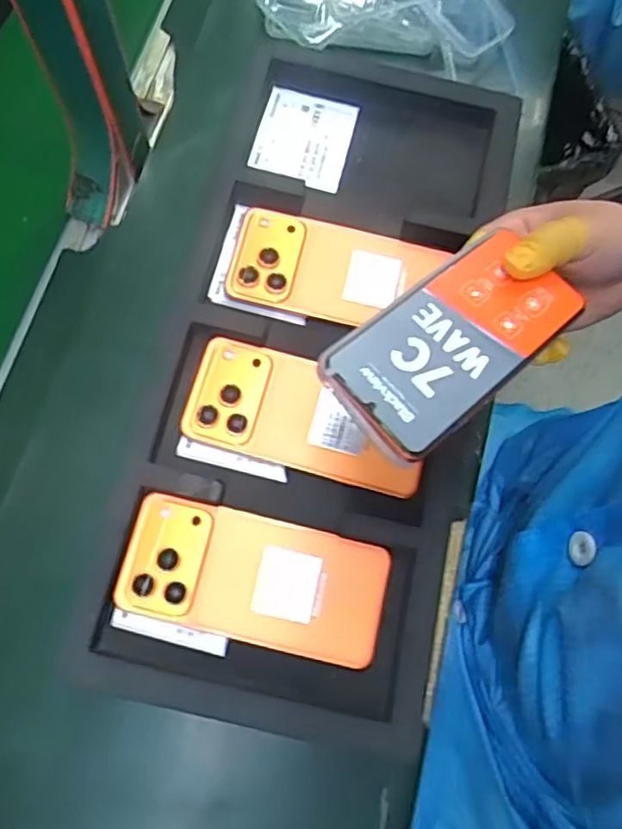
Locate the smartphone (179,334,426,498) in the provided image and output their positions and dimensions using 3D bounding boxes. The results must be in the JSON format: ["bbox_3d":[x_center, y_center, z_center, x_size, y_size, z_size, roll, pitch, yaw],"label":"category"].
[{"bbox_3d":[-0.001,-0.001,0.435,0.159,0.010,0.074,15,73,4],"label":"smartphone"}]

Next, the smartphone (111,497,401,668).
[{"bbox_3d":[-0.034,0.102,0.404,0.160,0.009,0.075,13,73,3],"label":"smartphone"}]

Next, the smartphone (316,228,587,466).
[{"bbox_3d":[0.084,-0.044,0.375,0.159,0.011,0.077,-37,76,-22],"label":"smartphone"}]

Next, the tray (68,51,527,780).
[{"bbox_3d":[0.014,-0.043,0.450,0.216,0.026,0.477,14,73,4],"label":"tray"}]

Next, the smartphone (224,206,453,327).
[{"bbox_3d":[0.016,-0.106,0.469,0.145,0.011,0.076,13,73,3],"label":"smartphone"}]

